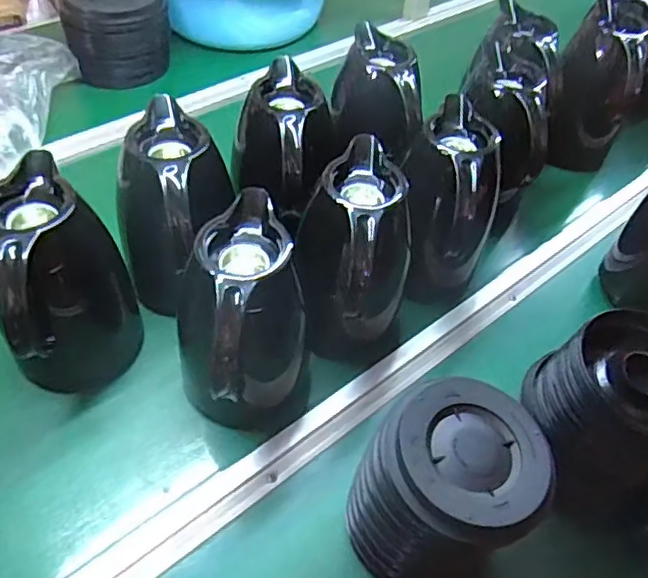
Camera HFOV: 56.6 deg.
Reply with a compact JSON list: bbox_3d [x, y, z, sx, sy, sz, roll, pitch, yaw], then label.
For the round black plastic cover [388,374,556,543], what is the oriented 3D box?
[{"bbox_3d":[0.105,0.117,0.427,0.106,0.020,0.113,3,50,-3],"label":"round black plastic cover"}]

